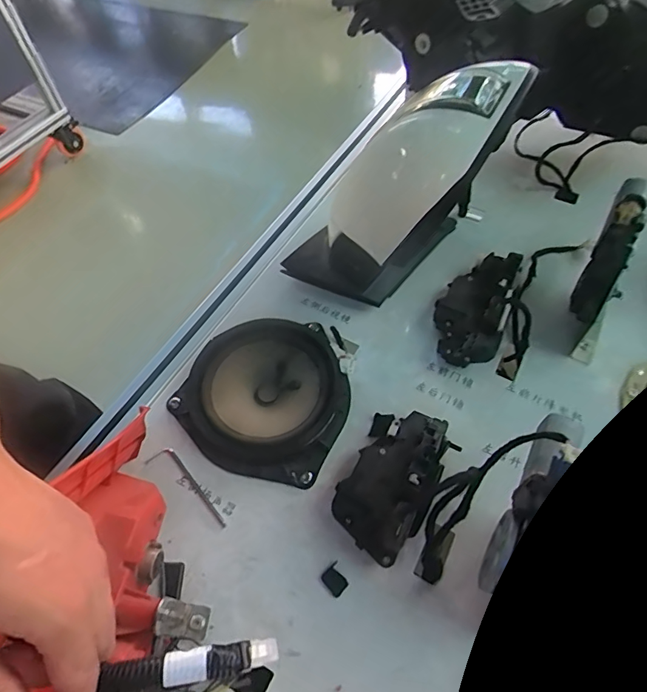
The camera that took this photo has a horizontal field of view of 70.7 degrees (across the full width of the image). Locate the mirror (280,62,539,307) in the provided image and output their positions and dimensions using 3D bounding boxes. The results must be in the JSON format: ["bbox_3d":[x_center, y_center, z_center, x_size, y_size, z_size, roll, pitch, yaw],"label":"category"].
[{"bbox_3d":[0.075,-0.139,0.458,0.116,0.321,0.115,39,62,-8],"label":"mirror"}]

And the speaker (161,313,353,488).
[{"bbox_3d":[-0.062,0.049,0.490,0.171,0.034,0.165,-1,57,2],"label":"speaker"}]

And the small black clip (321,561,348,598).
[{"bbox_3d":[0.010,0.208,0.404,0.019,0.004,0.023,-35,62,-19],"label":"small black clip"}]

